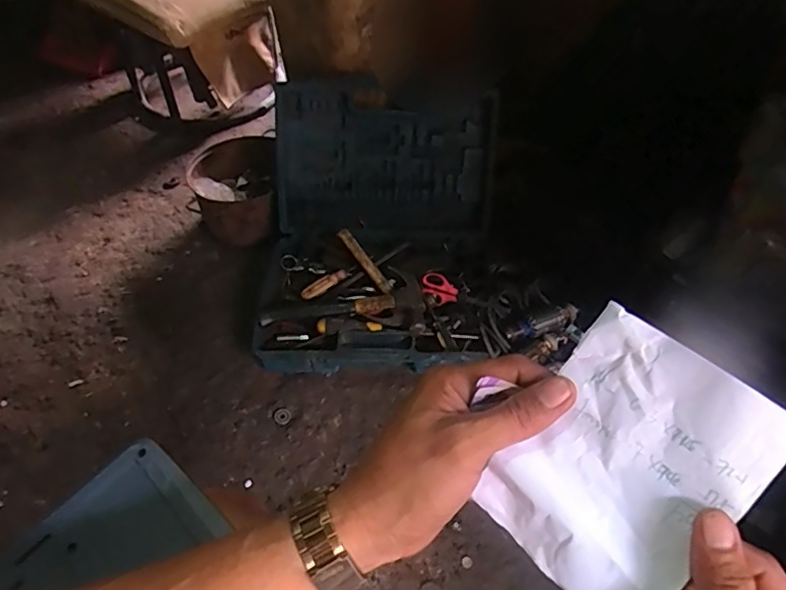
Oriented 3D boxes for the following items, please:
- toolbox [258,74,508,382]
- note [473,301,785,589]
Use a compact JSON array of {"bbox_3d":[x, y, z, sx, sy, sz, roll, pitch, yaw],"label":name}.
[{"bbox_3d":[-0.031,-0.123,0.999,0.408,0.305,0.417,4,46,2],"label":"toolbox"},{"bbox_3d":[0.110,0.083,0.268,0.095,0.013,0.126,39,97,23],"label":"note"}]

